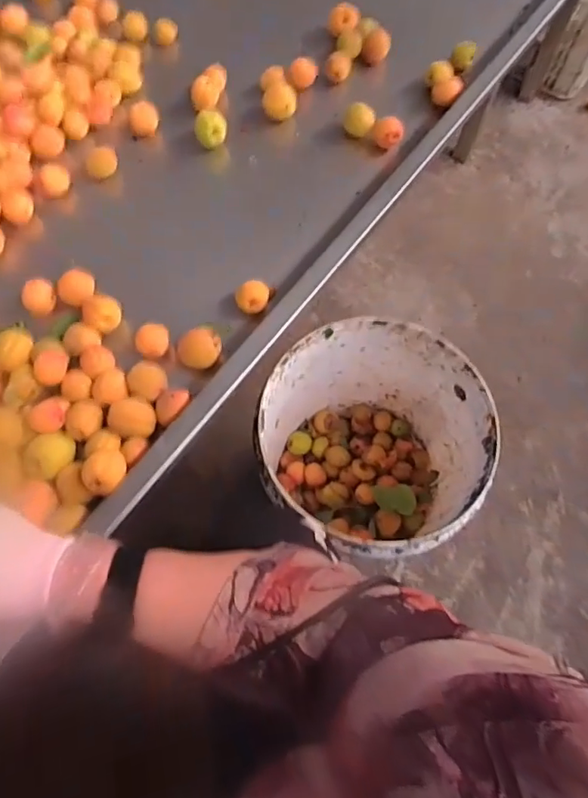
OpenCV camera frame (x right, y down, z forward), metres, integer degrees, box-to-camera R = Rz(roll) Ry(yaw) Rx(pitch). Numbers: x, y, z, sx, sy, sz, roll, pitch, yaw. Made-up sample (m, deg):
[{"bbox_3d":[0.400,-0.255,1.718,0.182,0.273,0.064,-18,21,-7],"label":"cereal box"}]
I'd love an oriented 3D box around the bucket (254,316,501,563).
[{"bbox_3d":[0.100,0.089,0.787,0.290,0.299,0.300,1,66,-2],"label":"bucket"}]

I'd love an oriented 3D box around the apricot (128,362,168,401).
[{"bbox_3d":[-0.166,-0.015,0.609,0.041,0.037,0.046,1,66,-1],"label":"apricot"}]

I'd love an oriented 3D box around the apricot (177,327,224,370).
[{"bbox_3d":[-0.110,-0.054,0.625,0.050,0.045,0.044,-15,68,-9],"label":"apricot"}]

